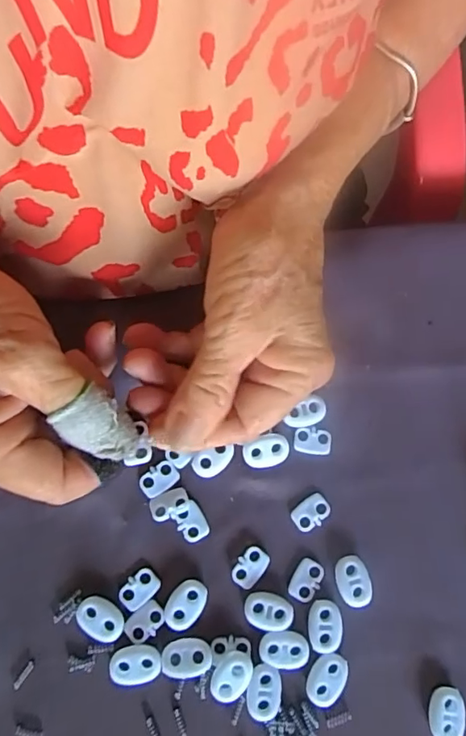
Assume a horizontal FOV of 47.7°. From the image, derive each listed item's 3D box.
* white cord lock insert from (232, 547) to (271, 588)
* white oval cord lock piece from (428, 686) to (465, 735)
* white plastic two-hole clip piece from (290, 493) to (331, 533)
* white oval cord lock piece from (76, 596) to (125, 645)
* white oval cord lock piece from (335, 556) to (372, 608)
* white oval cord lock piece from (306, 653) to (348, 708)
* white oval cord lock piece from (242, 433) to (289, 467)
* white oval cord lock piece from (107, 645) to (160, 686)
[{"bbox_3d":[0.008,0.094,0.248,0.013,0.004,0.019,42,79,6],"label":"white cord lock insert"},{"bbox_3d":[0.096,0.155,0.236,0.015,0.005,0.022,5,78,-2],"label":"white oval cord lock piece"},{"bbox_3d":[0.038,0.070,0.255,0.018,0.004,0.013,-37,82,-10],"label":"white plastic two-hole clip piece"},{"bbox_3d":[-0.060,0.114,0.239,0.022,0.005,0.016,32,78,4],"label":"white oval cord lock piece"},{"bbox_3d":[0.056,0.100,0.247,0.015,0.005,0.022,-12,79,-6],"label":"white oval cord lock piece"},{"bbox_3d":[0.042,0.140,0.236,0.015,0.004,0.022,24,78,2],"label":"white oval cord lock piece"},{"bbox_3d":[0.016,0.041,0.259,0.022,0.007,0.015,-17,80,-7],"label":"white oval cord lock piece"},{"bbox_3d":[-0.044,0.132,0.234,0.022,0.004,0.016,-13,79,-6],"label":"white oval cord lock piece"}]

